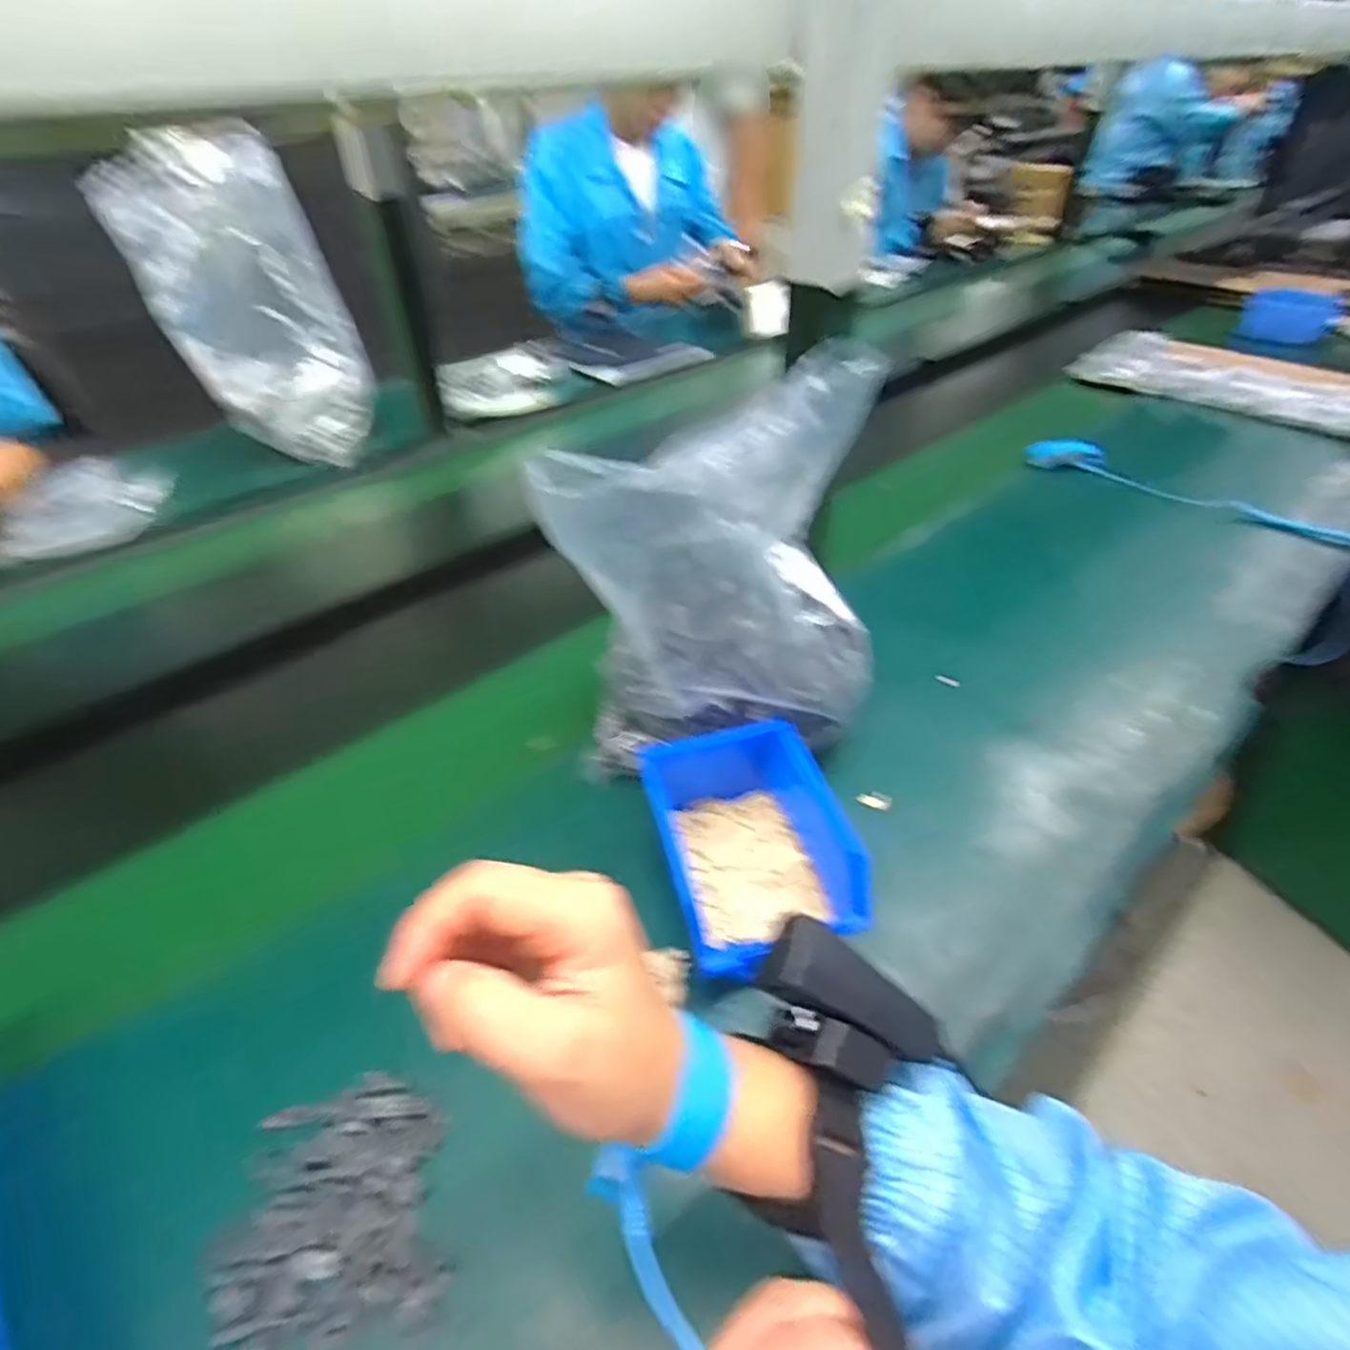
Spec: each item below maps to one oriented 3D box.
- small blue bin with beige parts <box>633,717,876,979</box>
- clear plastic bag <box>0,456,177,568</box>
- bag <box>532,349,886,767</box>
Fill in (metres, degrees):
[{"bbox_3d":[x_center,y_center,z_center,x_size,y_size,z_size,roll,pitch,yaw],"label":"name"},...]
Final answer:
[{"bbox_3d":[0.047,0.105,0.464,0.110,0.076,0.166,-12,42,-12],"label":"small blue bin with beige parts"},{"bbox_3d":[-0.739,-0.205,0.884,0.125,0.068,0.210,-3,40,-1],"label":"clear plastic bag"},{"bbox_3d":[0.023,-0.066,0.498,0.221,0.260,0.174,-6,41,-4],"label":"bag"}]

